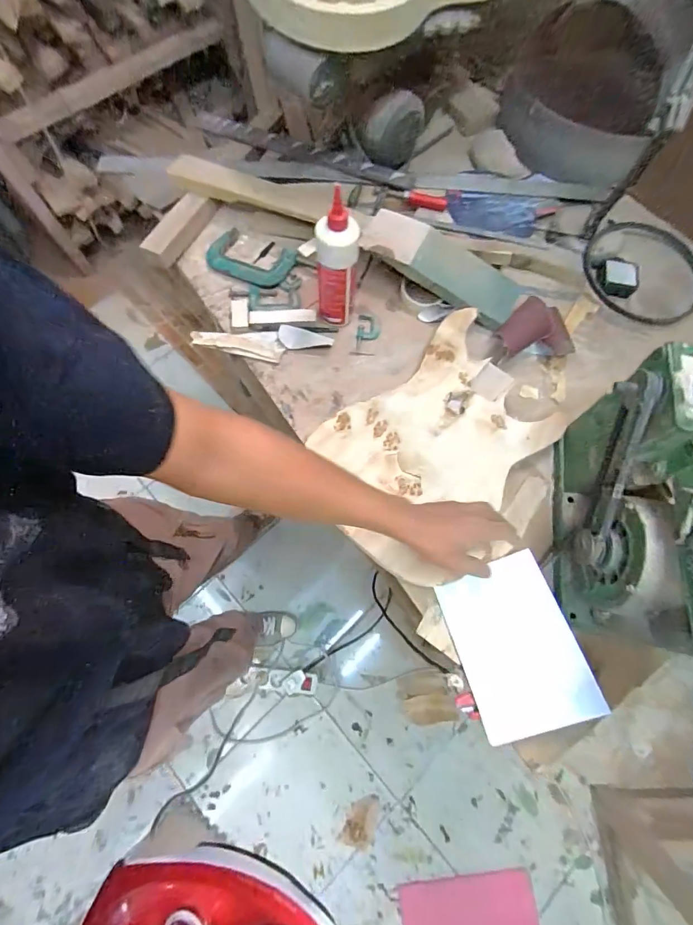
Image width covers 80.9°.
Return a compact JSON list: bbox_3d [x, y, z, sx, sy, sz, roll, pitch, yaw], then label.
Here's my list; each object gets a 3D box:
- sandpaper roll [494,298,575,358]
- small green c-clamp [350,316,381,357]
[{"bbox_3d":[0.332,-0.235,0.731,0.107,0.044,0.112,-12,71,-3],"label":"sandpaper roll"},{"bbox_3d":[0.037,-0.232,0.744,0.044,0.010,0.084,13,71,5],"label":"small green c-clamp"}]

